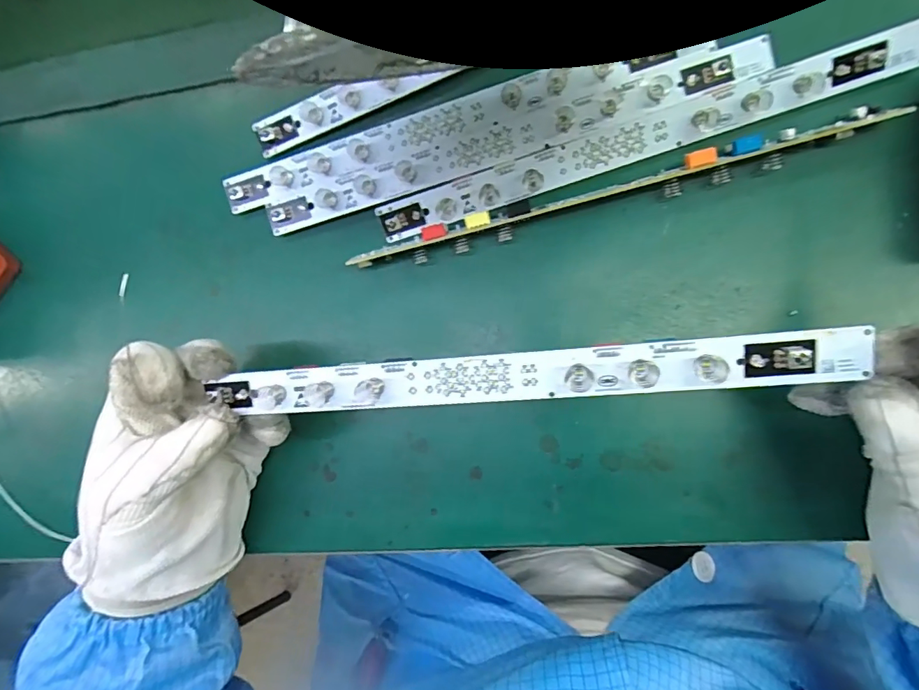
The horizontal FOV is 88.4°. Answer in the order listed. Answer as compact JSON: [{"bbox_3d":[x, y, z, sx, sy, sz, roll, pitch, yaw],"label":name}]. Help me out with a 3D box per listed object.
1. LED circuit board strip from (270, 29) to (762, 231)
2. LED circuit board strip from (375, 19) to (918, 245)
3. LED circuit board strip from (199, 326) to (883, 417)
[{"bbox_3d":[0.022,-0.115,0.265,0.281,0.008,0.022,-15,83,8],"label":"LED circuit board strip"},{"bbox_3d":[0.092,-0.109,0.253,0.288,0.008,0.021,-17,106,9],"label":"LED circuit board strip"},{"bbox_3d":[0.021,0.014,0.205,0.270,0.005,0.021,-5,97,11],"label":"LED circuit board strip"}]

